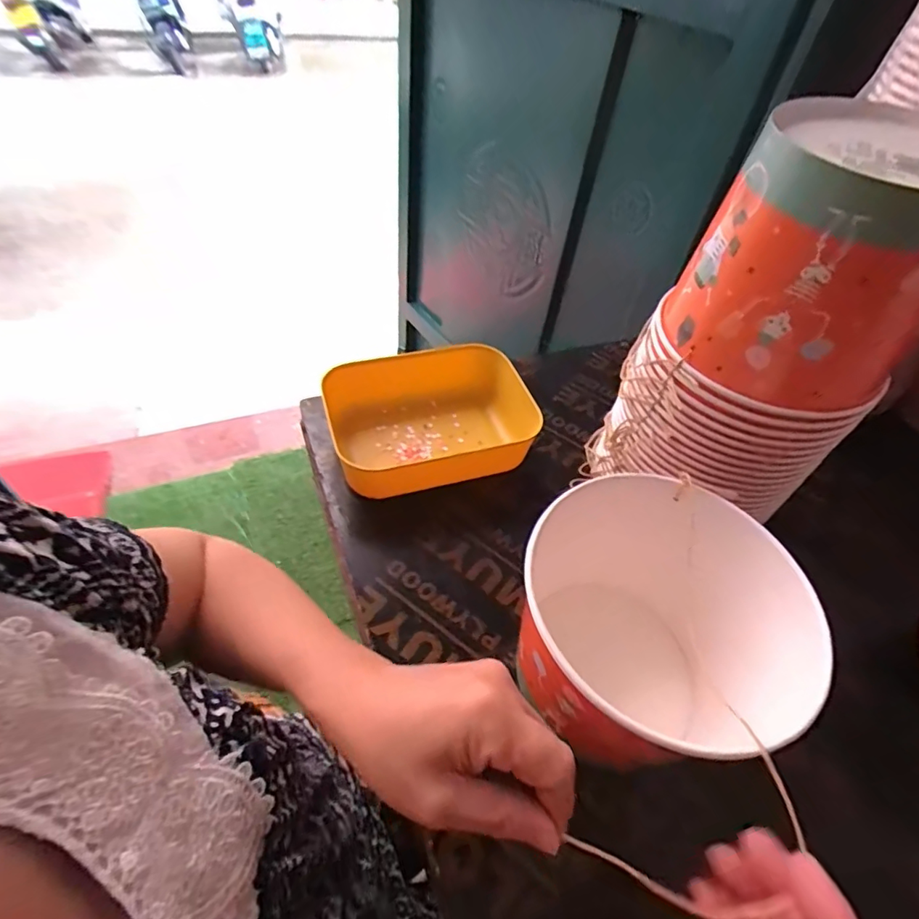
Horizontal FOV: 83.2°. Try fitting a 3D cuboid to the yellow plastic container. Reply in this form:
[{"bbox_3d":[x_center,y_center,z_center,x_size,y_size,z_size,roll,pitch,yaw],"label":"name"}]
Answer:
[{"bbox_3d":[-0.024,-0.037,0.500,0.188,0.056,0.138,-11,51,-16],"label":"yellow plastic container"}]

